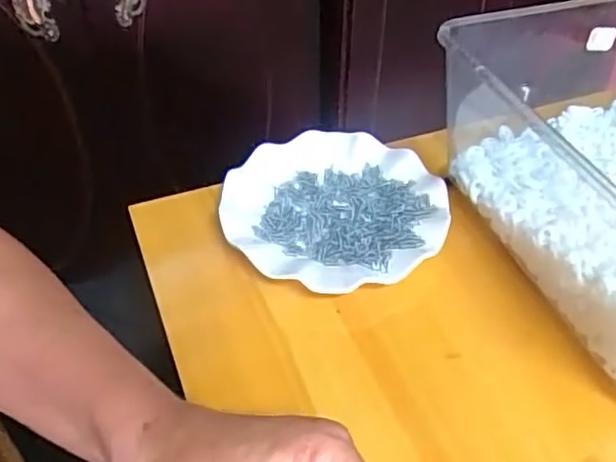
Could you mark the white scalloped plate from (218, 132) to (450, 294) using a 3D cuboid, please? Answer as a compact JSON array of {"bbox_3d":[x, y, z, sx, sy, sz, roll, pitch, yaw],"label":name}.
[{"bbox_3d":[0.021,-0.019,0.528,0.175,0.019,0.175,0,44,0],"label":"white scalloped plate"}]

